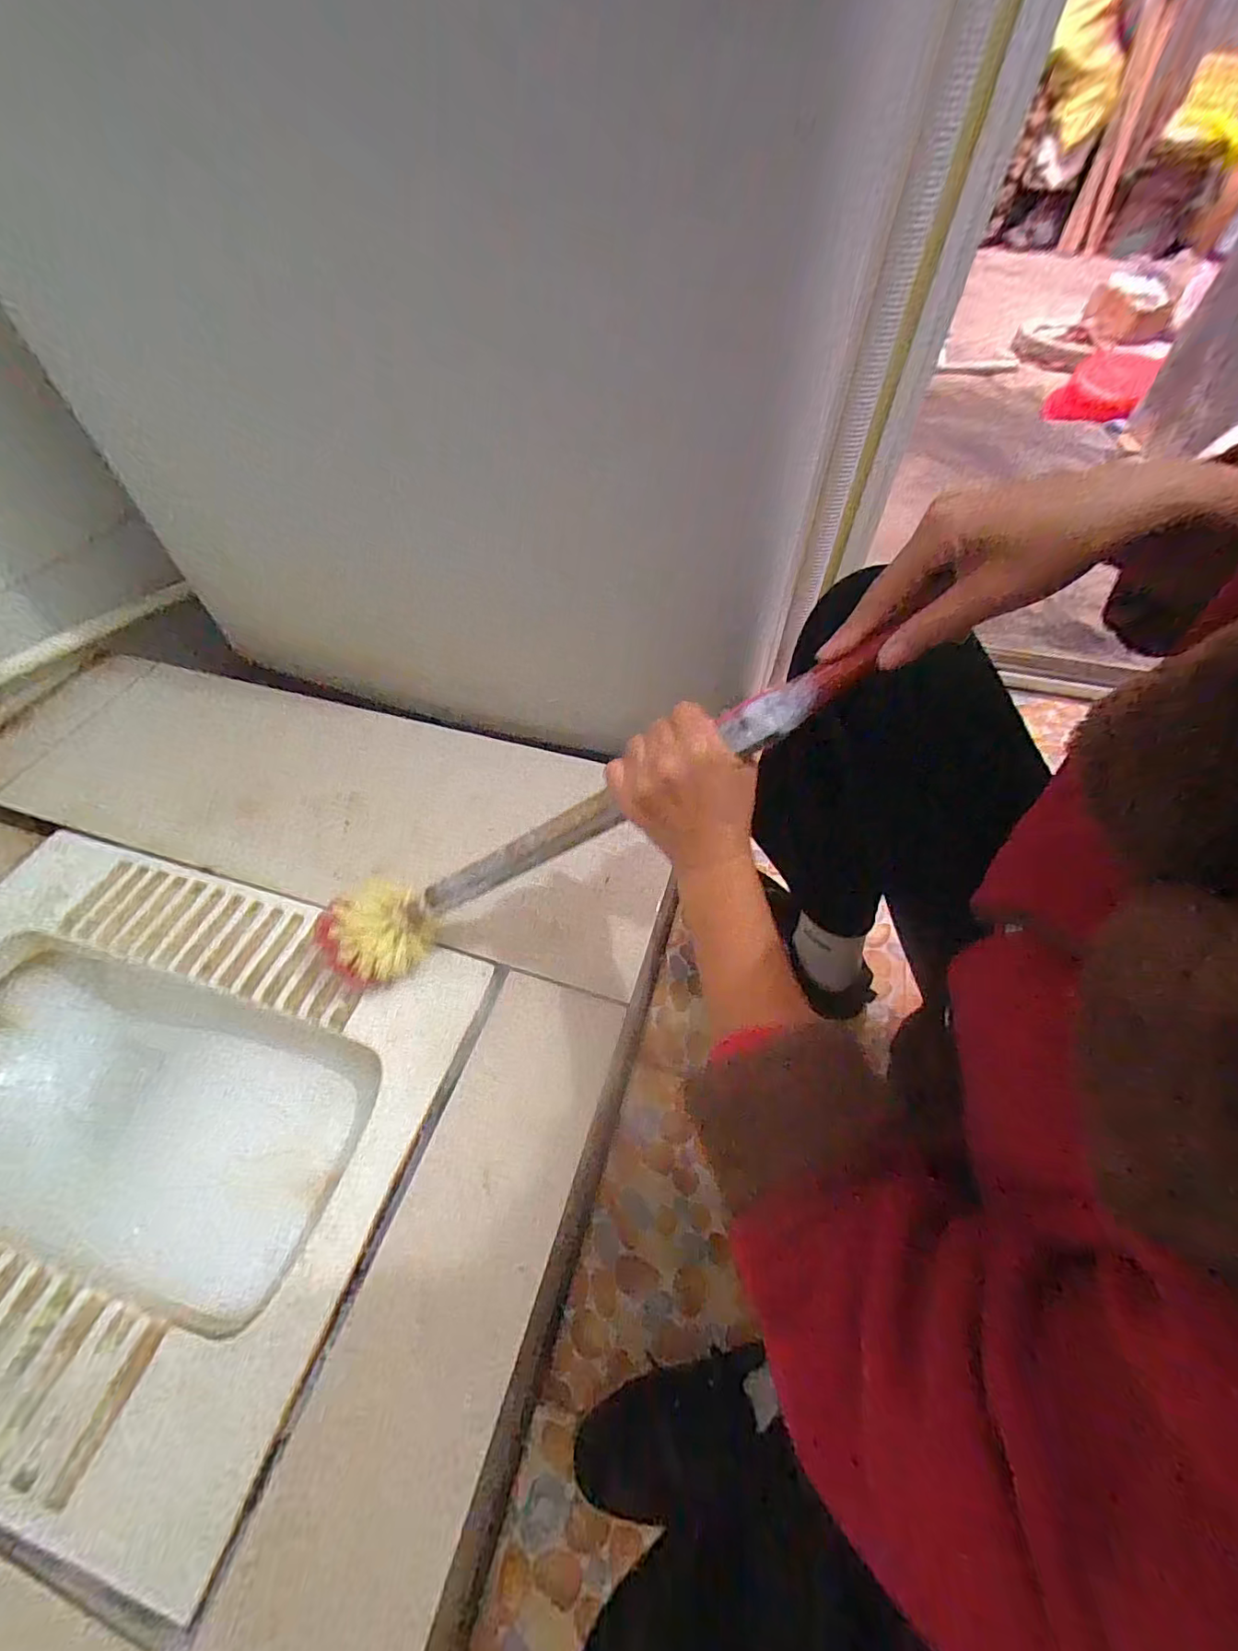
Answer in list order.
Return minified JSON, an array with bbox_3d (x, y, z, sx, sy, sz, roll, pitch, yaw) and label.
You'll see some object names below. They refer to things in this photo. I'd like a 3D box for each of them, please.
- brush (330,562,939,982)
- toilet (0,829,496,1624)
[{"bbox_3d":[-0.045,0.012,0.430,0.497,0.083,0.059,-29,51,22],"label":"brush"},{"bbox_3d":[-0.431,0.273,0.547,0.529,0.169,0.400,14,55,11],"label":"toilet"}]

